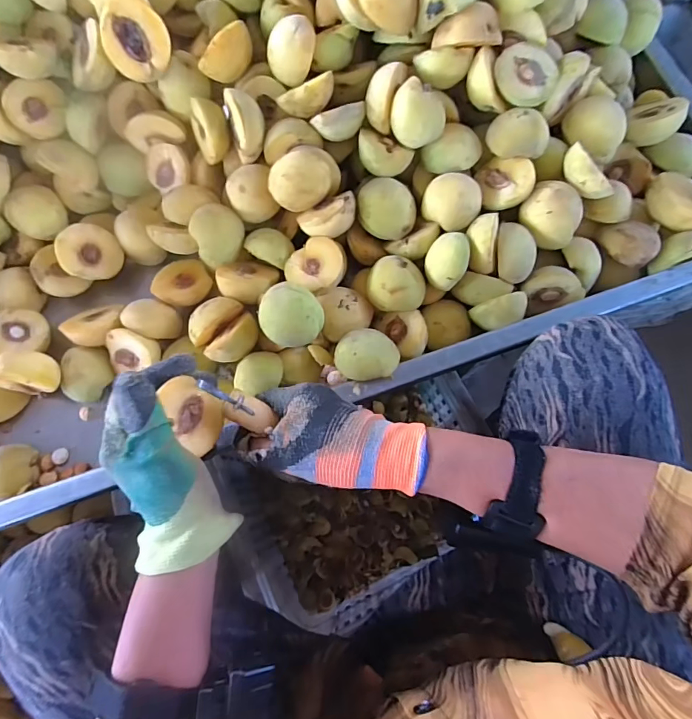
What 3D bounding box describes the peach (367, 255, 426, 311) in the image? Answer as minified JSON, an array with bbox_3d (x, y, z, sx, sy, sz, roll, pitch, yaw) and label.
[{"bbox_3d":[0.051,-0.074,0.444,0.056,0.047,0.054,0,73,1],"label":"peach"}]

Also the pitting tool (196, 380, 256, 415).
[{"bbox_3d":[-0.089,0.027,0.324,0.047,0.006,0.010,28,75,1],"label":"pitting tool"}]

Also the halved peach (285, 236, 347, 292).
[{"bbox_3d":[-0.032,-0.096,0.447,0.058,0.034,0.055,0,73,1],"label":"halved peach"}]

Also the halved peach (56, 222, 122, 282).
[{"bbox_3d":[-0.287,-0.118,0.487,0.063,0.030,0.059,1,87,-25],"label":"halved peach"}]

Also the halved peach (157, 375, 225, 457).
[{"bbox_3d":[-0.125,0.043,0.337,0.028,0.056,0.045,-13,44,37],"label":"halved peach"}]

